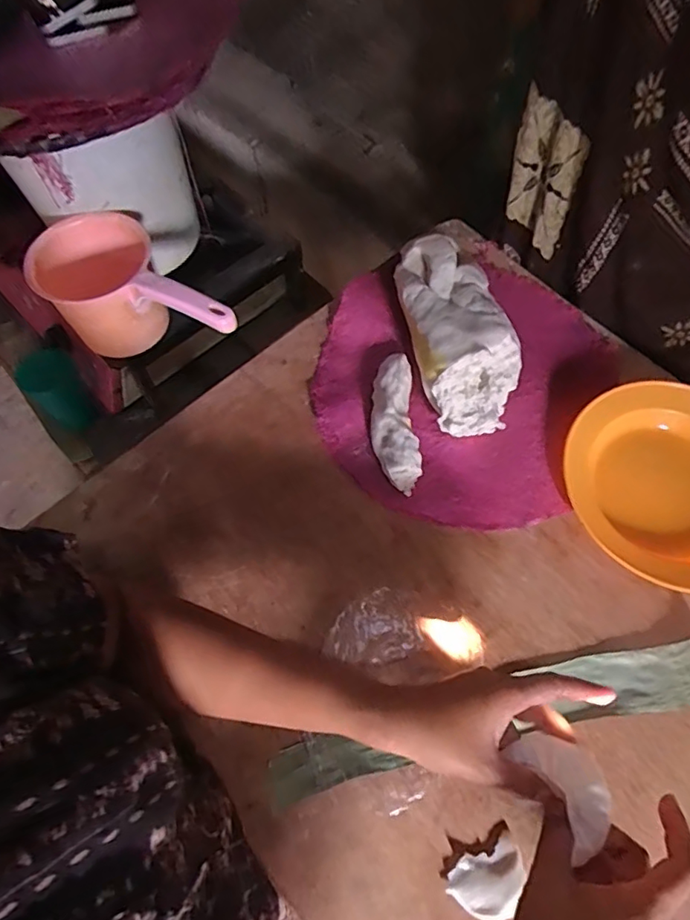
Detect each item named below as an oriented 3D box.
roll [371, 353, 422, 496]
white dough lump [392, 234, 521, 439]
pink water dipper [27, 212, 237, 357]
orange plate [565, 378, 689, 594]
[{"bbox_3d":[0.052,-0.043,0.577,0.045,0.040,0.154,-3,66,0],"label":"roll"},{"bbox_3d":[0.122,-0.145,0.589,0.109,0.088,0.237,-13,67,-4],"label":"white dough lump"},{"bbox_3d":[-0.254,-0.177,0.645,0.144,0.110,0.251,-39,70,-15],"label":"pink water dipper"},{"bbox_3d":[0.339,0.023,0.553,0.196,0.036,0.215,0,66,1],"label":"orange plate"}]

